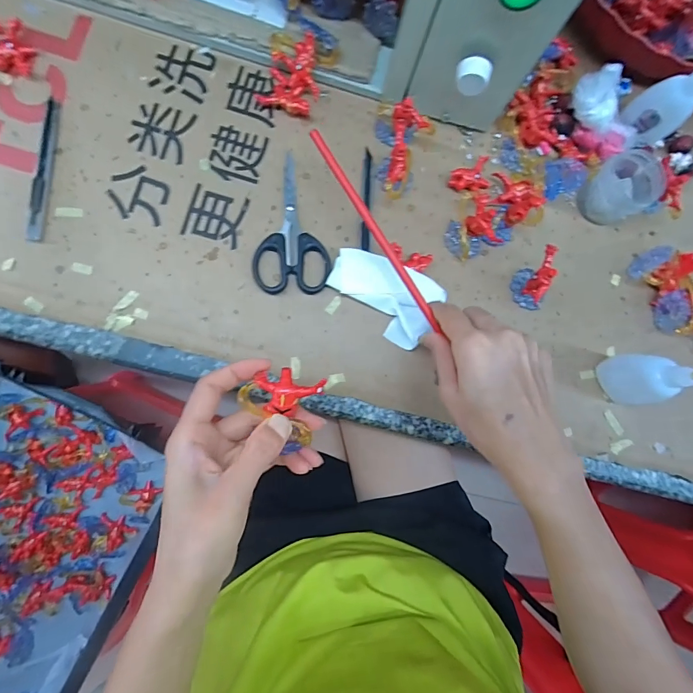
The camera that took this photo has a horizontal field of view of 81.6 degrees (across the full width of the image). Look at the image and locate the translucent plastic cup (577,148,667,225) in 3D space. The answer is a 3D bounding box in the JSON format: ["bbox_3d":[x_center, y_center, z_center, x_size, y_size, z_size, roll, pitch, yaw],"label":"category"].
[{"bbox_3d":[0.257,-0.148,0.373,0.062,0.041,0.052,-27,87,-9],"label":"translucent plastic cup"}]

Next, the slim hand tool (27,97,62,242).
[{"bbox_3d":[-0.250,-0.148,0.332,0.012,0.007,0.126,2,83,-6],"label":"slim hand tool"}]

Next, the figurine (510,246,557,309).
[{"bbox_3d":[0.168,-0.060,0.353,0.022,0.049,0.046,-3,83,-7],"label":"figurine"}]

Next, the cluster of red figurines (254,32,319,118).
[{"bbox_3d":[-0.047,-0.238,0.352,0.049,0.033,0.055,23,81,-3],"label":"cluster of red figurines"}]

